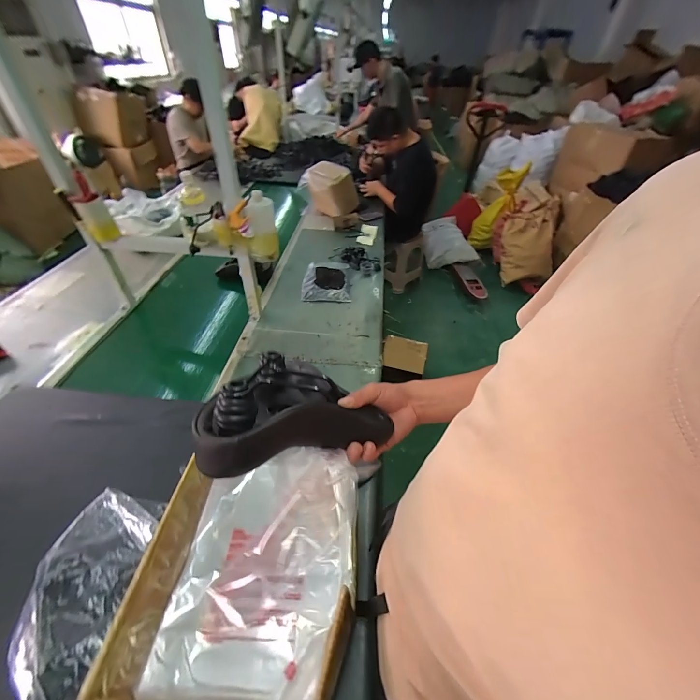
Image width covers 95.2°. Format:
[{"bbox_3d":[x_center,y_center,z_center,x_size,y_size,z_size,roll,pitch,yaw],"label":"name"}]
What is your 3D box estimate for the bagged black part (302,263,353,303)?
[{"bbox_3d":[-0.112,-0.334,1.511,0.207,0.027,0.329,0,43,-3],"label":"bagged black part"}]

